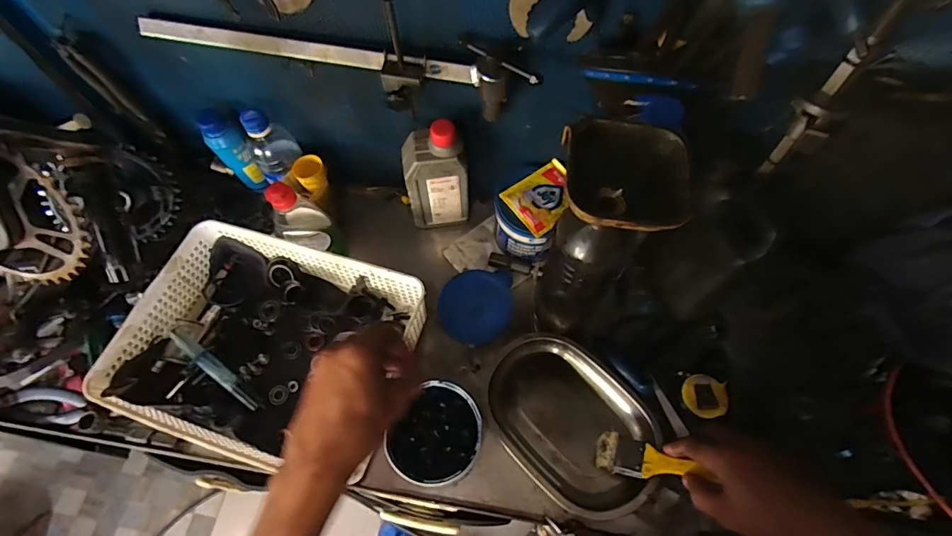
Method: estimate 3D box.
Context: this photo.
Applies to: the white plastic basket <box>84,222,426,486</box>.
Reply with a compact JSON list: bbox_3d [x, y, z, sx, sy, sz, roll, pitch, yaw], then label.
[{"bbox_3d":[-0.253,0.093,0.560,0.327,0.075,0.242,15,65,8],"label":"white plastic basket"}]

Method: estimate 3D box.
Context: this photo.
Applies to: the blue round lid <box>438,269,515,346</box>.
[{"bbox_3d":[0.001,0.054,0.624,0.101,0.017,0.098,-5,89,4],"label":"blue round lid"}]

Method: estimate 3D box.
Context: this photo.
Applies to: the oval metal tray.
[{"bbox_3d":[0.111,0.187,0.555,0.153,0.046,0.219,-39,69,-16],"label":"oval metal tray"}]

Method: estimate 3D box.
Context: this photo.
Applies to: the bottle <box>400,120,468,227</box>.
[{"bbox_3d":[-0.053,-0.123,0.600,0.086,0.169,0.054,-7,64,-2],"label":"bottle"}]

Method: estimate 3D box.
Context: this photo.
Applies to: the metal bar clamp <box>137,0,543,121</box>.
[{"bbox_3d":[-0.149,-0.207,0.486,0.425,0.091,0.067,5,64,4],"label":"metal bar clamp"}]

